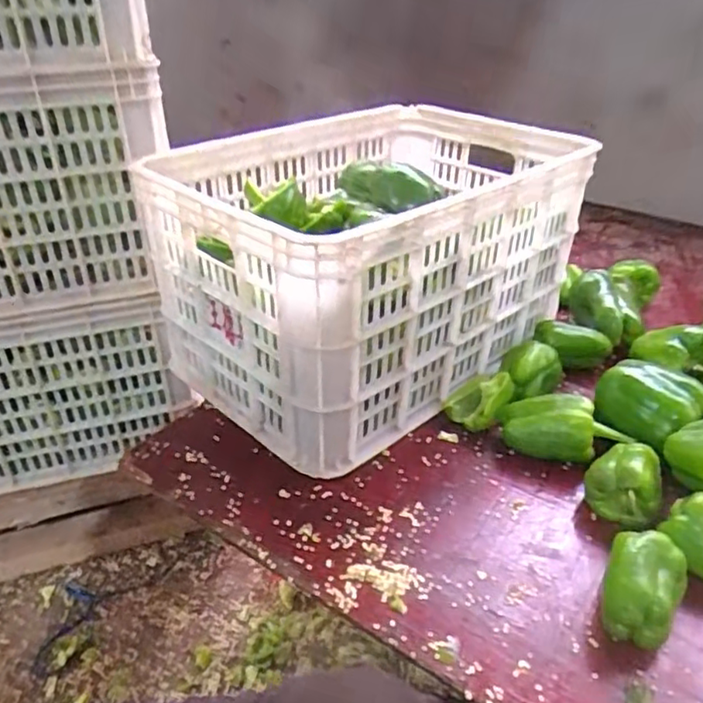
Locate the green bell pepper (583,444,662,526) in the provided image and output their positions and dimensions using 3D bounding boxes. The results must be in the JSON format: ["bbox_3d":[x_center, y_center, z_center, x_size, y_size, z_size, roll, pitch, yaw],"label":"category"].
[{"bbox_3d":[0.283,0.137,0.647,0.073,0.055,0.073,19,38,26],"label":"green bell pepper"}]

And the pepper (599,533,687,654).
[{"bbox_3d":[0.251,0.208,0.541,0.064,0.067,0.085,20,38,27],"label":"pepper"}]

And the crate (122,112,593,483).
[{"bbox_3d":[0.024,-0.123,0.838,0.500,0.291,0.369,-23,40,-31],"label":"crate"}]

